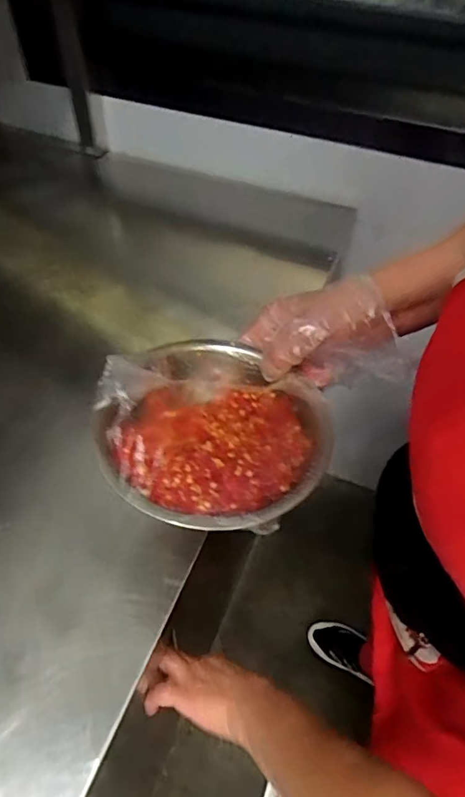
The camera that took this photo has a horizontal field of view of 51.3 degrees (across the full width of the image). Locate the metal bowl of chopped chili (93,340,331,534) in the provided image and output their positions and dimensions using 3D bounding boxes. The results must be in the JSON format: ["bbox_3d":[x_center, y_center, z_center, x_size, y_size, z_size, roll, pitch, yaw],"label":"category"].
[{"bbox_3d":[-0.016,0.016,0.337,0.155,0.046,0.152,2,50,-2],"label":"metal bowl of chopped chili"}]

